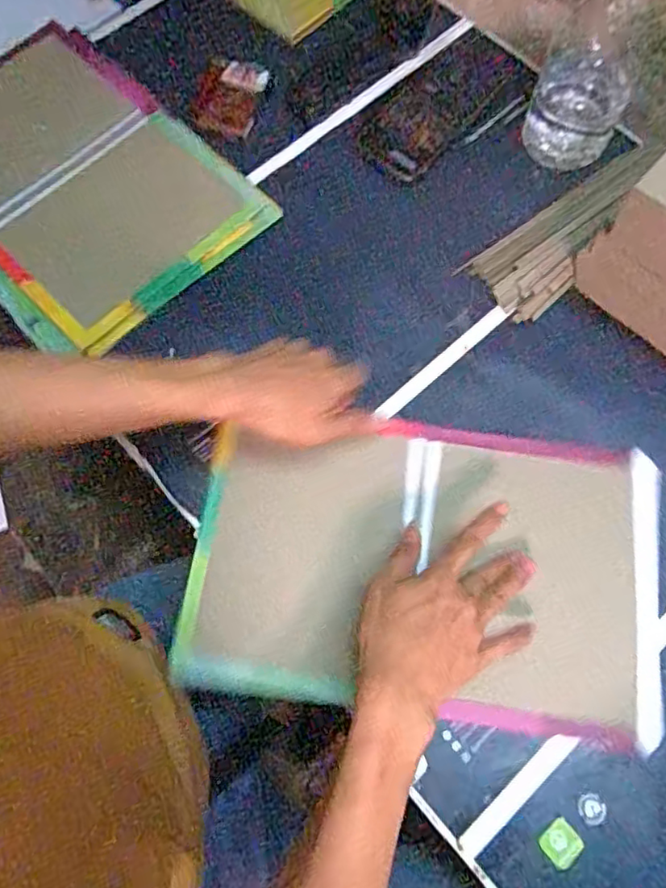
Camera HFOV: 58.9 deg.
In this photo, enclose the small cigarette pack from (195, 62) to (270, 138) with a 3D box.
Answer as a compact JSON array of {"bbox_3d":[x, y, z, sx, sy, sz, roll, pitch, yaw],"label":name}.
[{"bbox_3d":[-0.111,-0.375,0.638,0.061,0.019,0.080,13,74,5],"label":"small cigarette pack"}]

